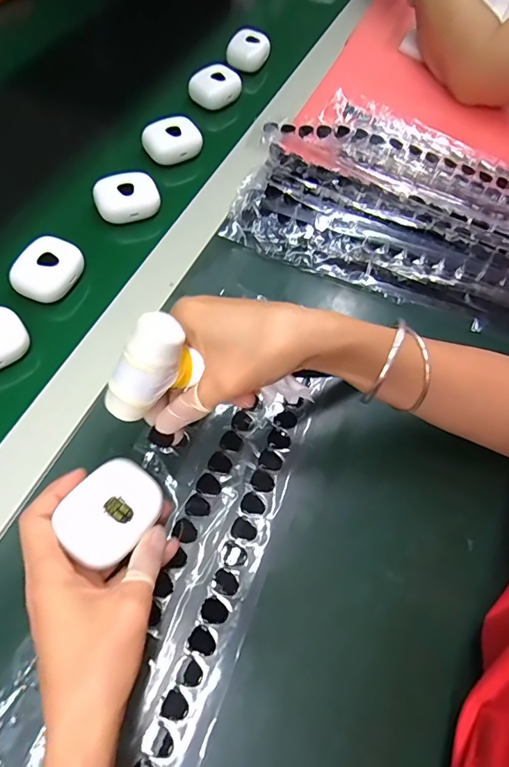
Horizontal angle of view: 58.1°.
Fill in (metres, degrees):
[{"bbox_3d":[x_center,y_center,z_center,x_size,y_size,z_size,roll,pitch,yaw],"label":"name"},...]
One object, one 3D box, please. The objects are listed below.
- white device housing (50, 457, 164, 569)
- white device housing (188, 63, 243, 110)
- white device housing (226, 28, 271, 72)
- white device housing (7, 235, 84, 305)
[{"bbox_3d":[-0.083,0.074,0.265,0.043,0.022,0.056,37,53,0],"label":"white device housing"},{"bbox_3d":[-0.045,-0.343,0.527,0.043,0.026,0.049,33,64,11],"label":"white device housing"},{"bbox_3d":[-0.008,-0.412,0.565,0.052,0.030,0.036,-1,63,-6],"label":"white device housing"},{"bbox_3d":[-0.176,-0.097,0.390,0.046,0.023,0.057,31,71,-12],"label":"white device housing"}]

